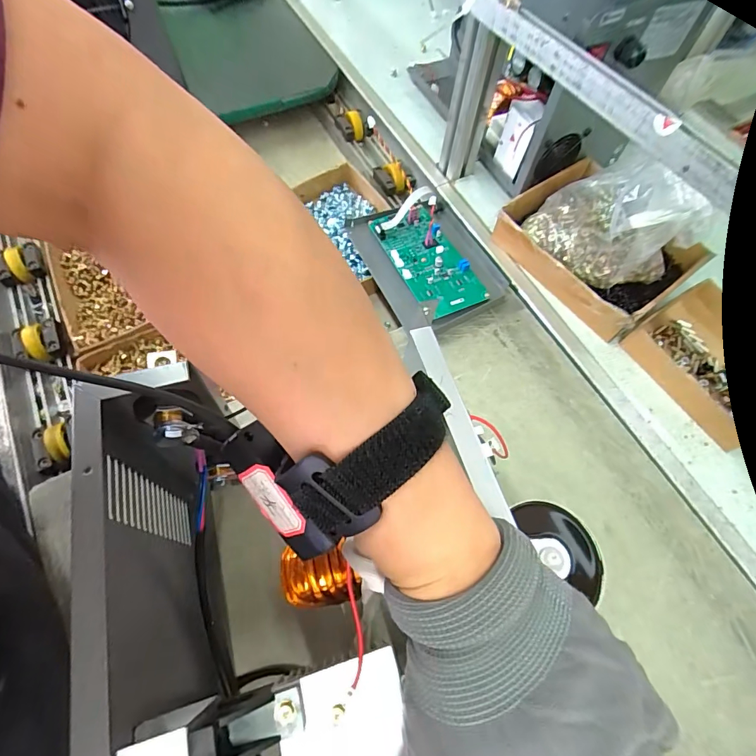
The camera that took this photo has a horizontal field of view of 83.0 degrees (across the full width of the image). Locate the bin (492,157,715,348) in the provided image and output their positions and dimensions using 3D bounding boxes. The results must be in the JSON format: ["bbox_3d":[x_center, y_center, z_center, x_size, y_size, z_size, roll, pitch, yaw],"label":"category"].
[{"bbox_3d":[0.288,-0.190,0.532,0.186,0.136,0.221,-37,71,-18],"label":"bin"}]

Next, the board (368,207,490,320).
[{"bbox_3d":[0.067,-0.162,0.577,0.086,0.014,0.181,-20,67,-12],"label":"board"}]

